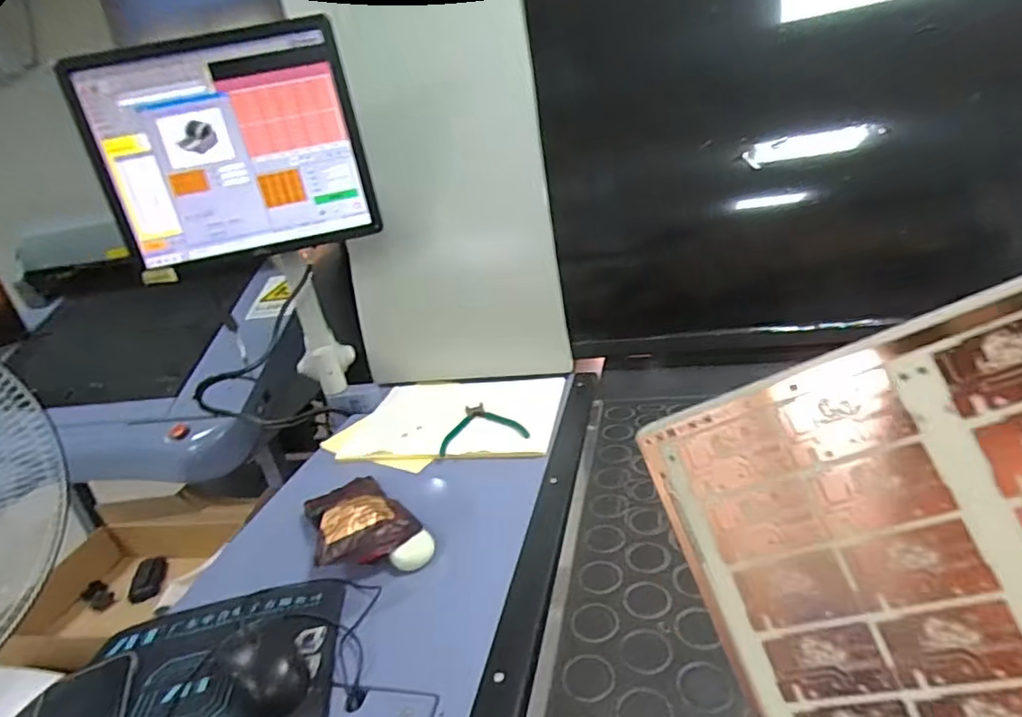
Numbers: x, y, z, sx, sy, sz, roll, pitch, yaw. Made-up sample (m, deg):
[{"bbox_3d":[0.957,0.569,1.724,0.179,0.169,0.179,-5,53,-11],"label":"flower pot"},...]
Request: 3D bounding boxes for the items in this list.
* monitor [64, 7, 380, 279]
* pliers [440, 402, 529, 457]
[{"bbox_3d":[-0.408,-0.302,0.858,0.369,0.301,0.049,-13,22,-8],"label":"monitor"},{"bbox_3d":[-0.043,0.095,0.871,0.123,0.011,0.135,-9,22,-3],"label":"pliers"}]

